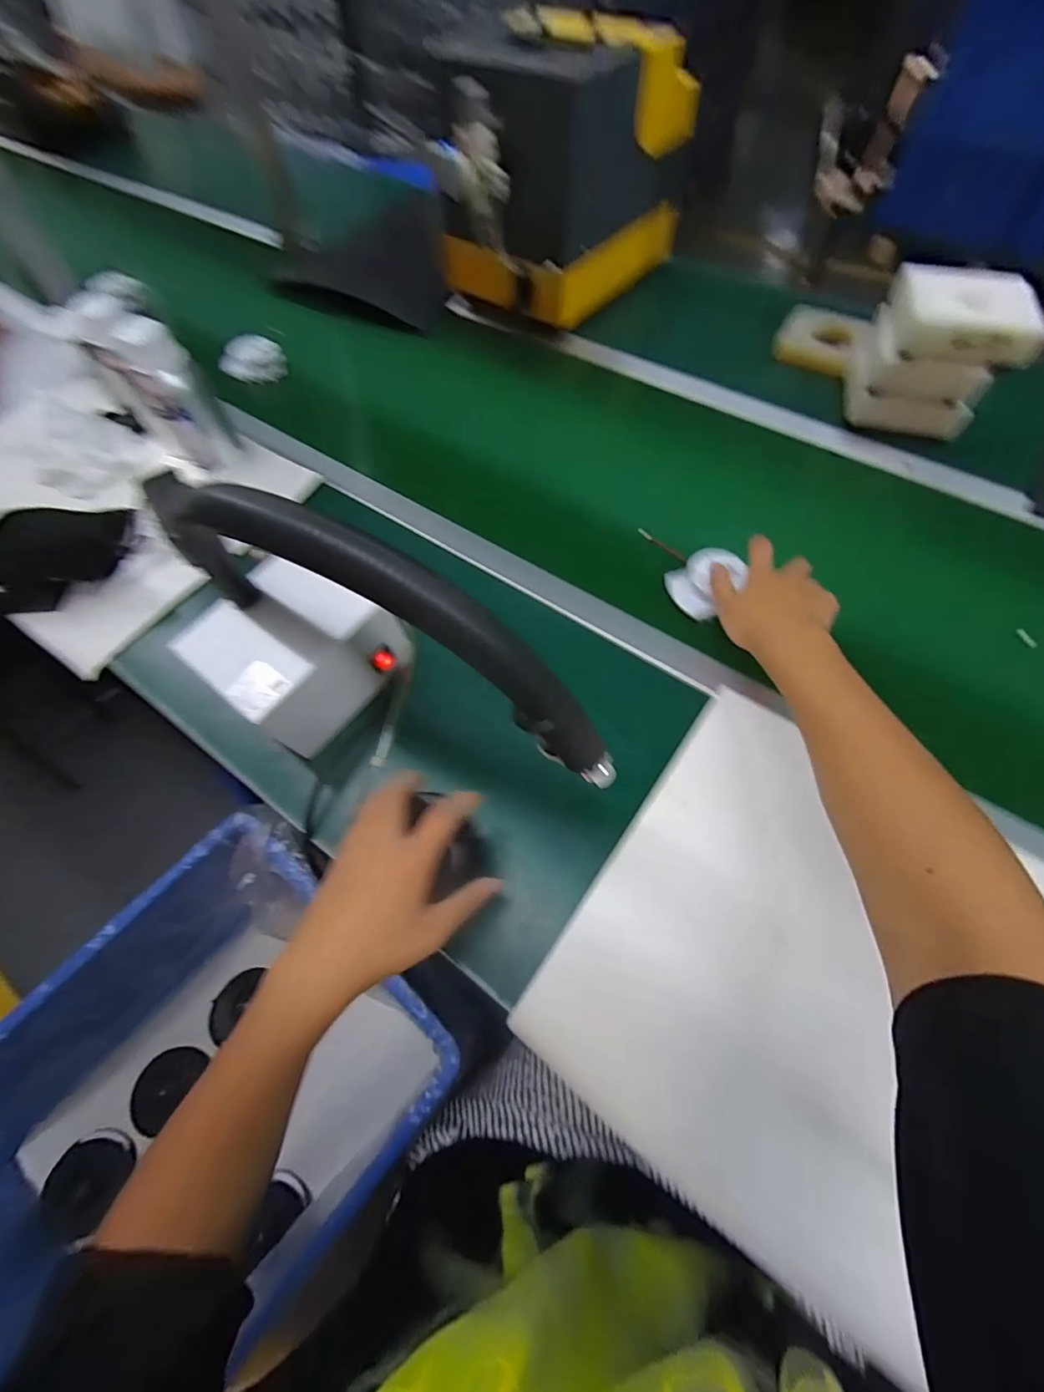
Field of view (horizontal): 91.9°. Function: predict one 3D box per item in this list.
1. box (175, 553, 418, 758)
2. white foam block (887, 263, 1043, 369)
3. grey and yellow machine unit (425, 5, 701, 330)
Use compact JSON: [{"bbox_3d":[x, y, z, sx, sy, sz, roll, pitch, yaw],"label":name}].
[{"bbox_3d":[-0.218,-0.043,0.501,0.130,0.107,0.155,34,70,19],"label":"box"},{"bbox_3d":[0.535,-0.461,0.616,0.142,0.050,0.131,9,64,8],"label":"white foam block"},{"bbox_3d":[0.053,-0.800,0.772,0.271,0.262,0.360,28,68,16],"label":"grey and yellow machine unit"}]

